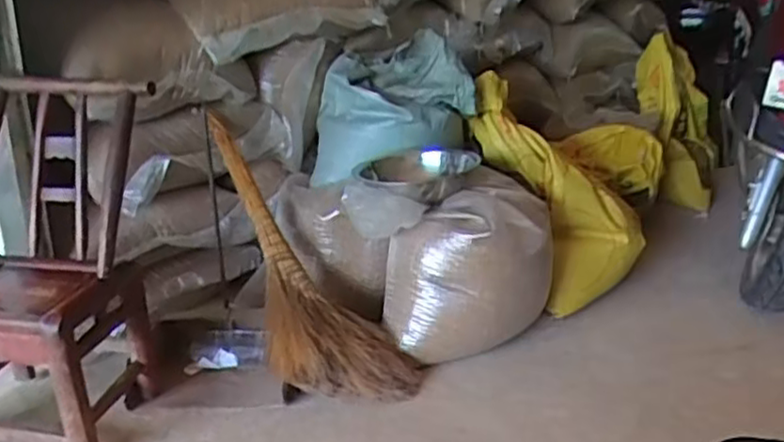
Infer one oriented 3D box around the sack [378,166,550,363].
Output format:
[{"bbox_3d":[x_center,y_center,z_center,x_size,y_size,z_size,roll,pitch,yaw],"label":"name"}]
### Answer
[{"bbox_3d":[0.179,0.095,1.575,0.344,0.367,0.337,2,19,14],"label":"sack"}]

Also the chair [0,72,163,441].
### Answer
[{"bbox_3d":[-0.653,0.077,1.281,0.369,0.631,0.349,1,19,10],"label":"chair"}]

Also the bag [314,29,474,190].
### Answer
[{"bbox_3d":[-0.001,-0.271,1.706,0.401,0.334,0.155,0,18,1],"label":"bag"}]

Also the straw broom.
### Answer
[{"bbox_3d":[-0.243,0.080,1.525,0.259,0.133,0.781,-17,63,-37],"label":"straw broom"}]

